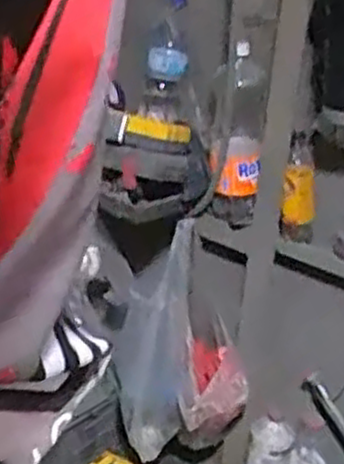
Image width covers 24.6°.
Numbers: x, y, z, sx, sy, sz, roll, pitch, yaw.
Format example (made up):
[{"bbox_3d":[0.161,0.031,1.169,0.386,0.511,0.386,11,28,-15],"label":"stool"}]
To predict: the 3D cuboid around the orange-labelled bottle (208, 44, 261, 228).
[{"bbox_3d":[0.112,-0.151,1.341,0.089,0.300,0.093,6,24,3],"label":"orange-labelled bottle"}]

